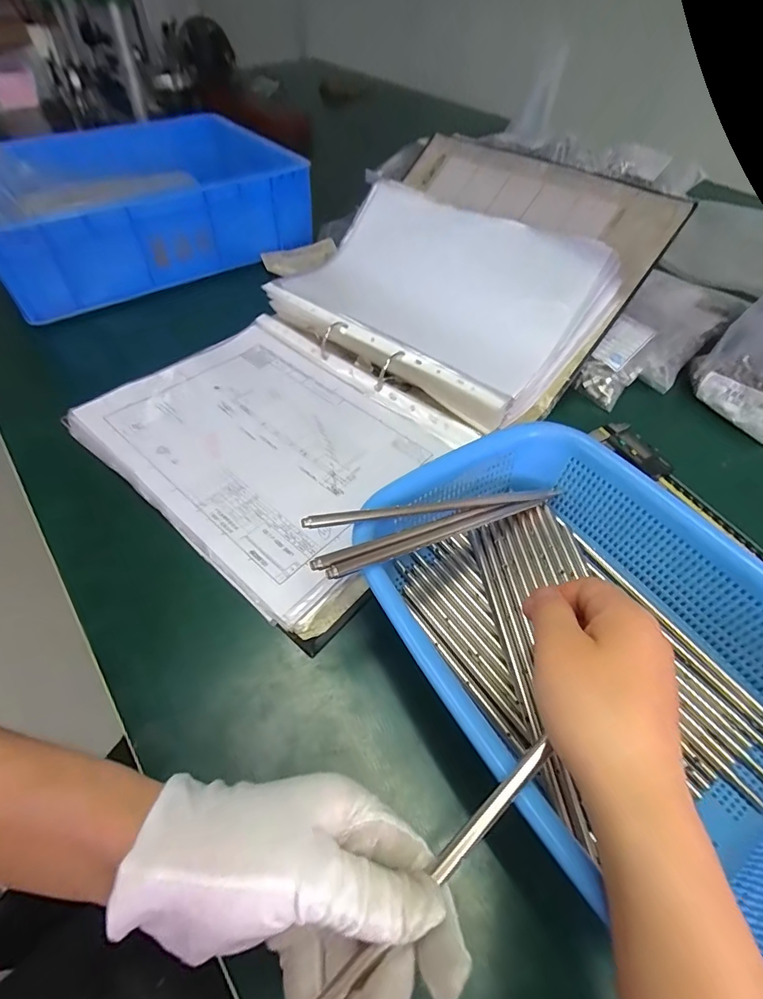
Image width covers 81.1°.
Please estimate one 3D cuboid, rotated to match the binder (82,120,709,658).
[{"bbox_3d":[0.008,-0.190,0.465,0.352,0.114,0.585,36,60,23],"label":"binder"}]

